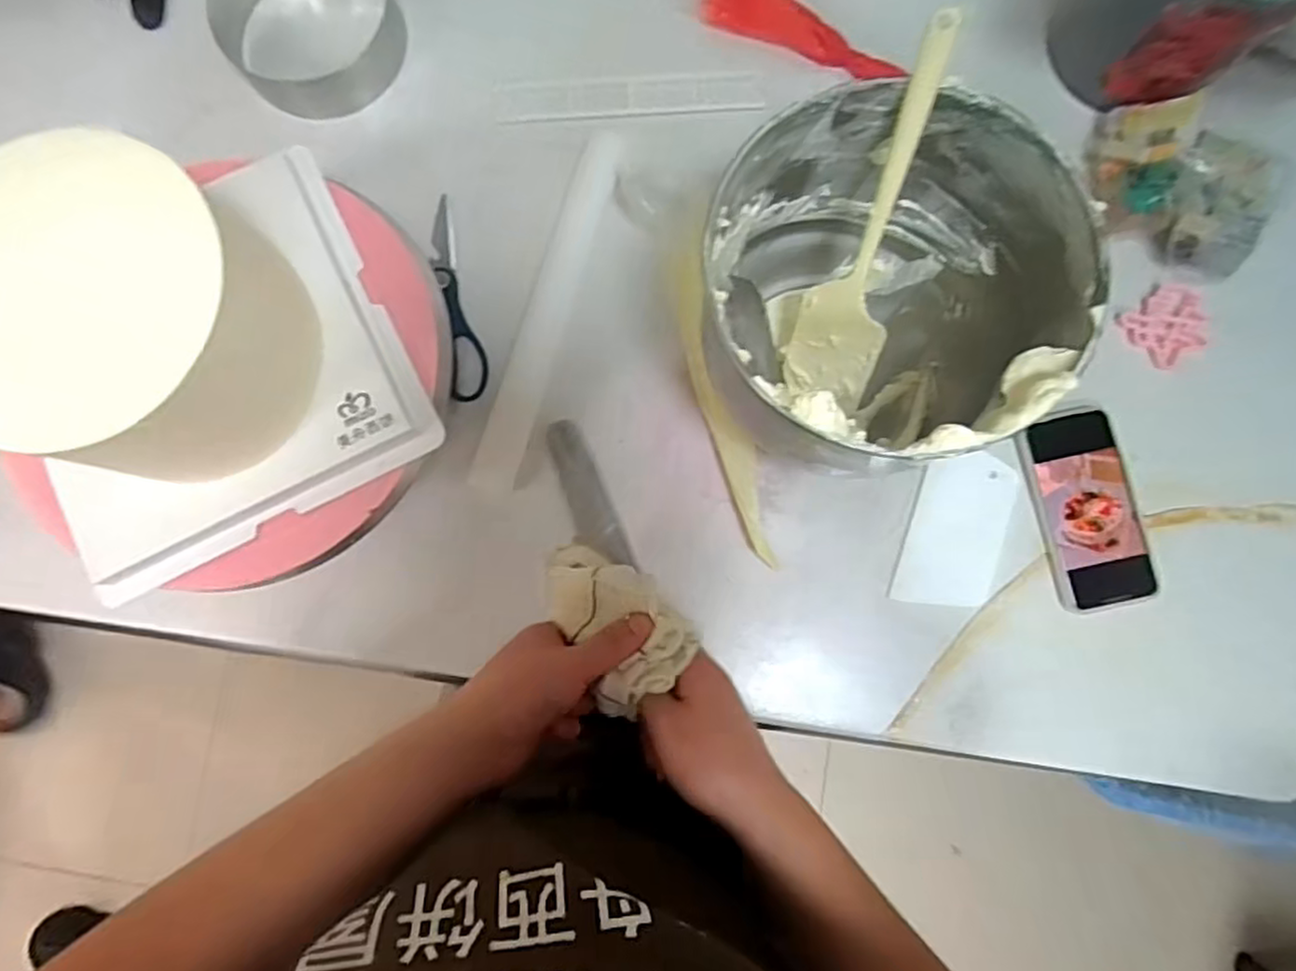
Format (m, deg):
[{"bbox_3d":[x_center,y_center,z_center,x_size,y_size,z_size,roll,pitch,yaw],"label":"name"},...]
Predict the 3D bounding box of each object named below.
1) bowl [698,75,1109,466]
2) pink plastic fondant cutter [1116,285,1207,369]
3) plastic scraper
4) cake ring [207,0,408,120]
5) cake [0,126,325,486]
[{"bbox_3d":[0.155,-0.115,0.492,0.199,0.211,0.219,-12,84,0],"label":"bowl"},{"bbox_3d":[0.434,-0.136,0.578,0.066,0.018,0.058,-36,85,-3],"label":"pink plastic fondant cutter"},{"bbox_3d":[0.255,0.037,0.573,0.073,0.006,0.130,15,90,12],"label":"plastic scraper"},{"bbox_3d":[-0.306,-0.418,0.627,0.160,0.054,0.143,-28,84,-2],"label":"cake ring"},{"bbox_3d":[-0.288,-0.089,0.389,0.156,0.112,0.154,15,84,2],"label":"cake"}]

